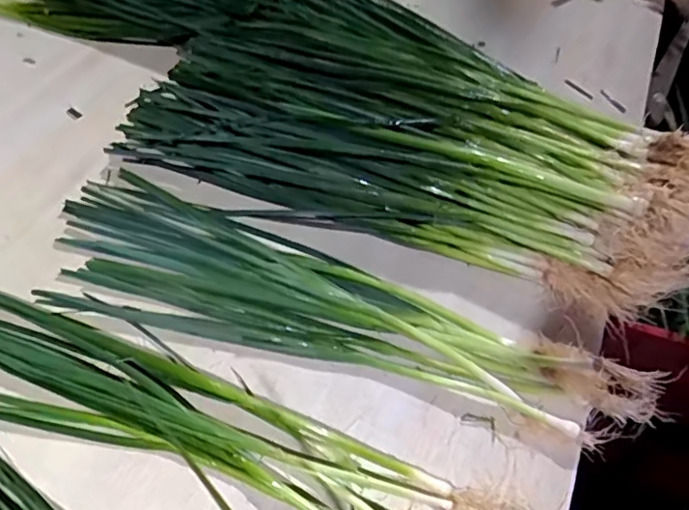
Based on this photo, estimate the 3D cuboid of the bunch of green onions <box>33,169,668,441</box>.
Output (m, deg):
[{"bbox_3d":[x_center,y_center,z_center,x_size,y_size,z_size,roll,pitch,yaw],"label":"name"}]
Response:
[{"bbox_3d":[-0.017,0.042,0.632,0.691,0.040,0.181,16,55,9],"label":"bunch of green onions"}]

